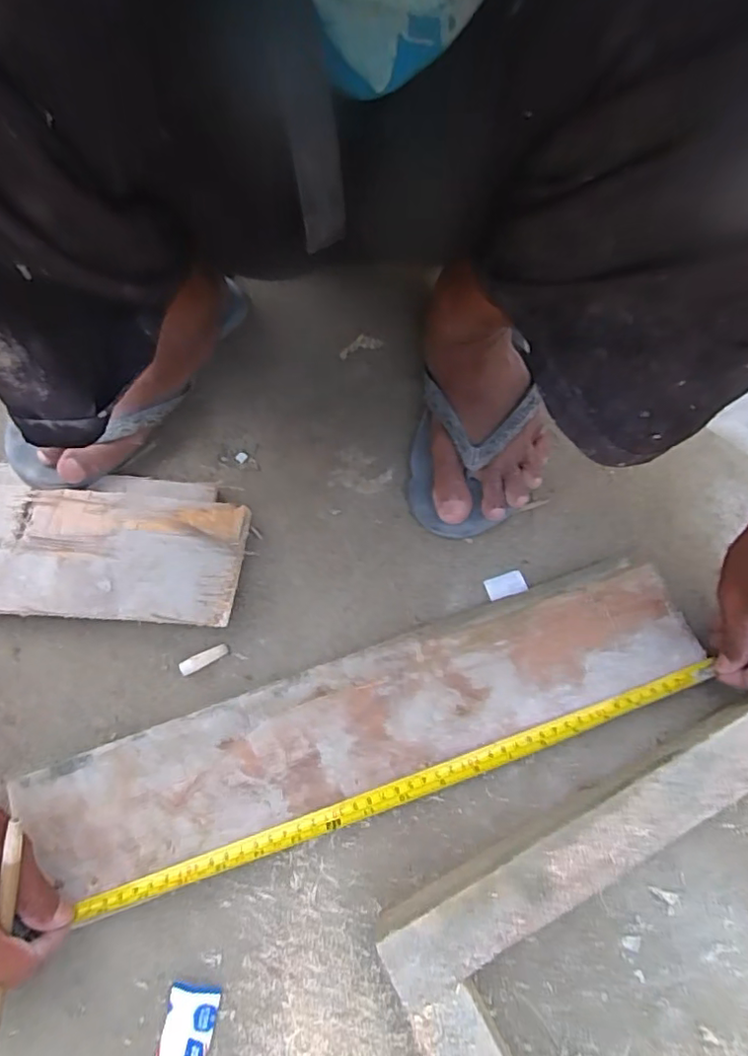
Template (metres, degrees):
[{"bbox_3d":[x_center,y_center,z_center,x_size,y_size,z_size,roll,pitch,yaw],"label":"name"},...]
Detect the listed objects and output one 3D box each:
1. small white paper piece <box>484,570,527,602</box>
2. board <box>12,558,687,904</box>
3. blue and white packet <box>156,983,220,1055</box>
[{"bbox_3d":[0.105,0.046,0.456,0.031,0.004,0.019,-16,63,-5],"label":"small white paper piece"},{"bbox_3d":[-0.001,0.132,0.414,0.476,0.014,0.094,-18,72,-6],"label":"board"},{"bbox_3d":[-0.117,0.316,0.352,0.031,0.007,0.056,10,71,3],"label":"blue and white packet"}]

